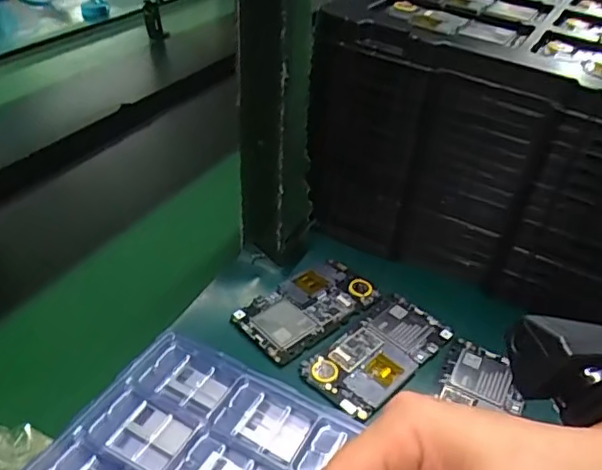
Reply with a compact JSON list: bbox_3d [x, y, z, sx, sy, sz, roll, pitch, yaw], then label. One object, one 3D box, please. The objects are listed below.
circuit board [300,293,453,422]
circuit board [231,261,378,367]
[{"bbox_3d":[0.062,0.094,0.456,0.121,0.010,0.066,-30,46,-35],"label":"circuit board"},{"bbox_3d":[0.005,0.059,0.487,0.118,0.010,0.065,-28,45,-34],"label":"circuit board"}]

